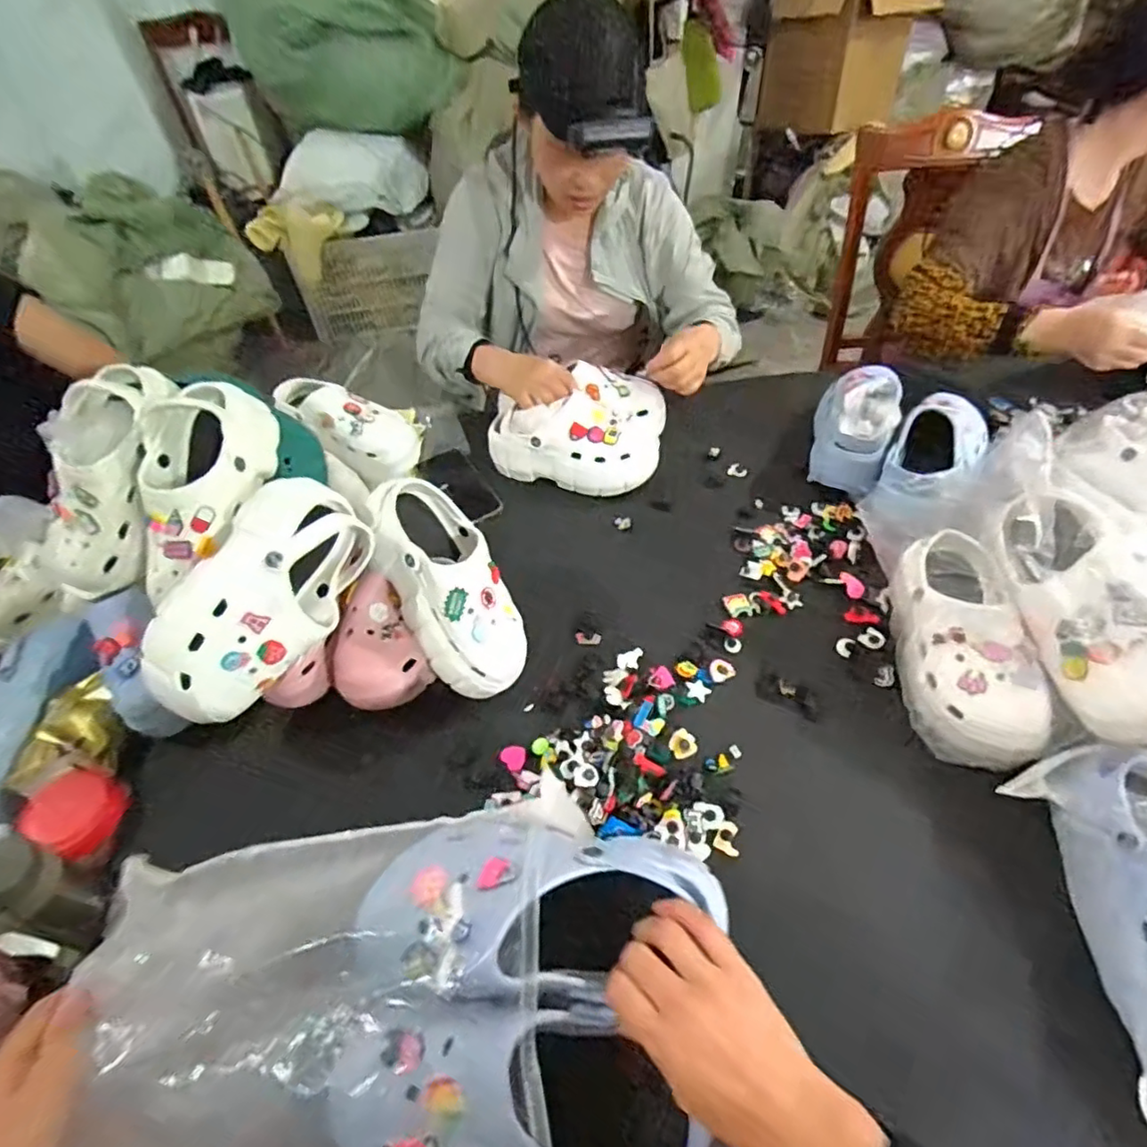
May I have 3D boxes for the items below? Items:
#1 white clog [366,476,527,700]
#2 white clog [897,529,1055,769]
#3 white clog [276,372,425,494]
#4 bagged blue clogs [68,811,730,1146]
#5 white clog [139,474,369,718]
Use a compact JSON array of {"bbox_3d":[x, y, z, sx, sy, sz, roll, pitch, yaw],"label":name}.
[{"bbox_3d":[-0.132,0.012,0.658,0.117,0.076,0.253,-29,91,-18],"label":"white clog"},{"bbox_3d":[0.406,0.071,0.635,0.095,0.086,0.243,-2,68,3],"label":"white clog"},{"bbox_3d":[-0.342,-0.226,0.907,0.232,0.100,0.108,32,55,-10],"label":"white clog"},{"bbox_3d":[-0.131,0.284,0.402,0.440,0.093,0.225,-3,51,2],"label":"bagged blue clogs"},{"bbox_3d":[-0.317,0.027,0.614,0.098,0.133,0.243,29,59,25],"label":"white clog"}]

